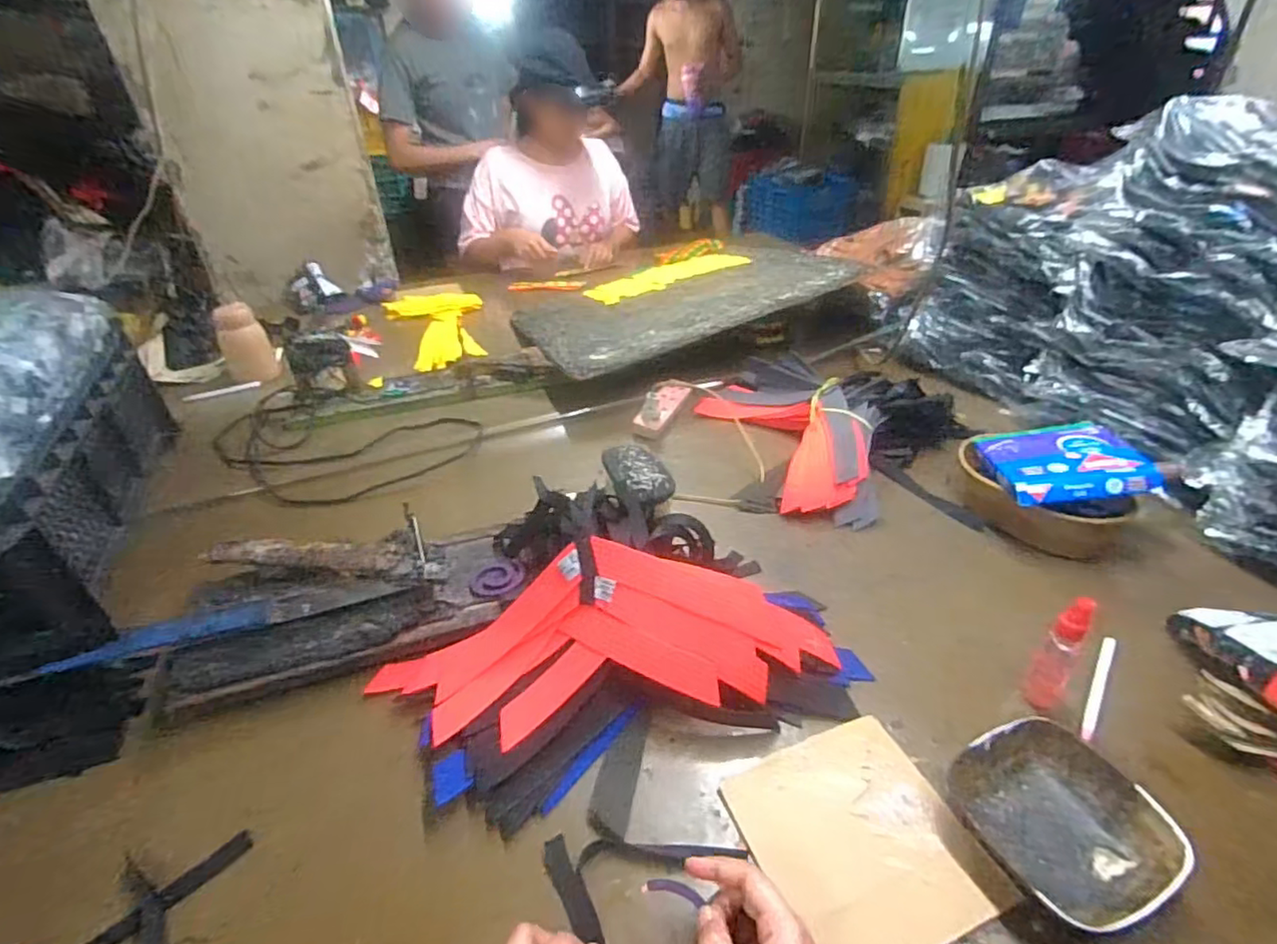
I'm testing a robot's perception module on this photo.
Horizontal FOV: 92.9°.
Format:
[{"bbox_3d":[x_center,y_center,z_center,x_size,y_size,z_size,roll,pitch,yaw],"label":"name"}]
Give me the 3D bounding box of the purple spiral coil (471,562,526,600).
[{"bbox_3d":[-0.152,0.116,0.655,0.056,0.004,0.051,-2,35,1],"label":"purple spiral coil"}]

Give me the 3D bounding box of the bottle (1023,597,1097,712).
[{"bbox_3d":[0.361,0.155,0.521,0.023,0.120,0.029,-30,44,-33],"label":"bottle"}]

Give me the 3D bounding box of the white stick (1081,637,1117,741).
[{"bbox_3d":[0.424,0.196,0.558,0.011,0.009,0.133,24,44,33],"label":"white stick"}]

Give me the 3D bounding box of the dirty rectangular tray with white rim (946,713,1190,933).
[{"bbox_3d":[0.308,0.258,0.448,0.125,0.041,0.131,-19,39,-22],"label":"dirty rectangular tray with white rim"}]

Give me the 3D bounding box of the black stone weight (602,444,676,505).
[{"bbox_3d":[-0.002,0.000,0.654,0.058,0.018,0.105,-15,37,-17],"label":"black stone weight"}]

